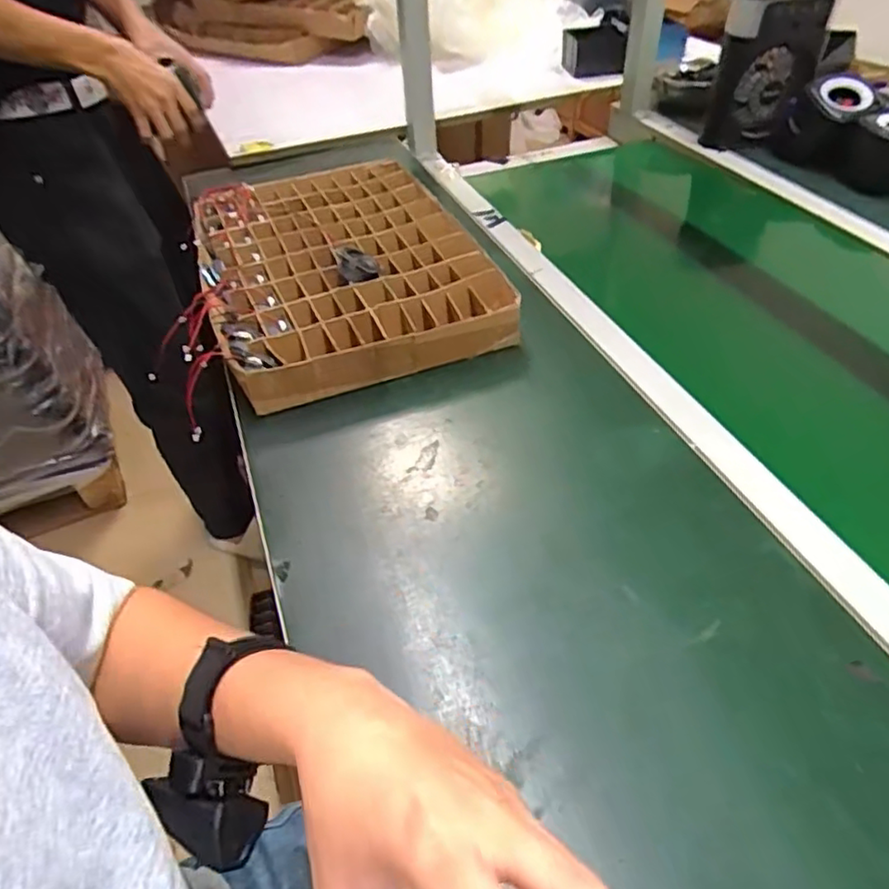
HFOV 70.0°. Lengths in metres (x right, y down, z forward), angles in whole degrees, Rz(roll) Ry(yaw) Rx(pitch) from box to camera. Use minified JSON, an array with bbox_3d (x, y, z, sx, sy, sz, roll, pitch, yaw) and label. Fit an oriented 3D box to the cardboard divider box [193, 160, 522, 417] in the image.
[{"bbox_3d":[-0.142,-0.237,0.822,0.326,0.062,0.477,-19,47,-11],"label":"cardboard divider box"}]

